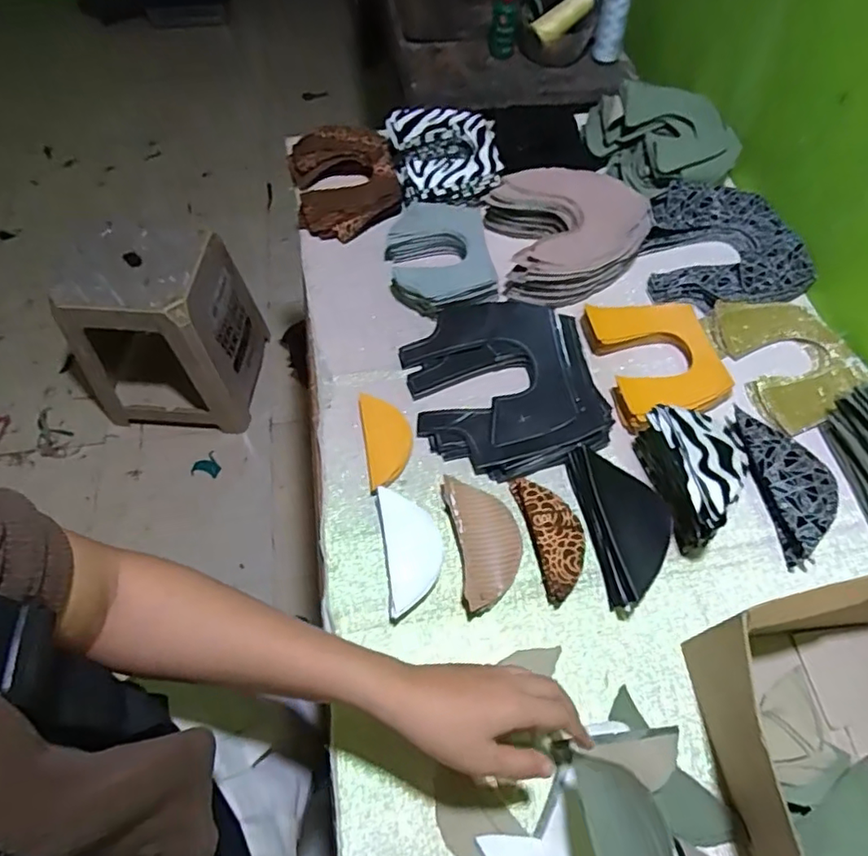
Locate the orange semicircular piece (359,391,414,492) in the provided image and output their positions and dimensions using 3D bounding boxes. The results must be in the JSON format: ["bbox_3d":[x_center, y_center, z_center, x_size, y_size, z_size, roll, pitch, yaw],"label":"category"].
[{"bbox_3d":[-0.047,0.012,0.590,0.048,0.010,0.106,-9,59,-4],"label":"orange semicircular piece"}]

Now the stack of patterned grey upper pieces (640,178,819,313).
[{"bbox_3d":[0.360,-0.226,0.717,0.191,0.042,0.185,4,59,4],"label":"stack of patterned grey upper pieces"}]

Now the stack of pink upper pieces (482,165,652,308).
[{"bbox_3d":[0.167,-0.245,0.718,0.184,0.053,0.179,-10,59,-5],"label":"stack of pink upper pieces"}]

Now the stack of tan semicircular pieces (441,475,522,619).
[{"bbox_3d":[0.047,0.105,0.534,0.060,0.027,0.116,-9,59,-4],"label":"stack of tan semicircular pieces"}]

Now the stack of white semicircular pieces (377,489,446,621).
[{"bbox_3d":[-0.019,0.111,0.526,0.052,0.021,0.112,-9,59,-4],"label":"stack of white semicircular pieces"}]

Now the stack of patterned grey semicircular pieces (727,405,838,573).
[{"bbox_3d":[0.350,0.052,0.564,0.075,0.022,0.152,-11,60,-6],"label":"stack of patterned grey semicircular pieces"}]

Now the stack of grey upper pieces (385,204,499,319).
[{"bbox_3d":[0.007,-0.205,0.706,0.123,0.038,0.159,-9,59,-4],"label":"stack of grey upper pieces"}]

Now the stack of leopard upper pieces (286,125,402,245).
[{"bbox_3d":[-0.121,-0.331,0.779,0.134,0.053,0.172,-10,61,-7],"label":"stack of leopard upper pieces"}]

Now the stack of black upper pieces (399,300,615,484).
[{"bbox_3d":[0.073,-0.050,0.617,0.189,0.033,0.206,-11,60,-5],"label":"stack of black upper pieces"}]

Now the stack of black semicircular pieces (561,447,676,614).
[{"bbox_3d":[0.177,0.088,0.532,0.071,0.041,0.143,-9,59,-4],"label":"stack of black semicircular pieces"}]

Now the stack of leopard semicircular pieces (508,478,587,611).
[{"bbox_3d":[0.112,0.099,0.543,0.048,0.023,0.119,-12,60,-6],"label":"stack of leopard semicircular pieces"}]

